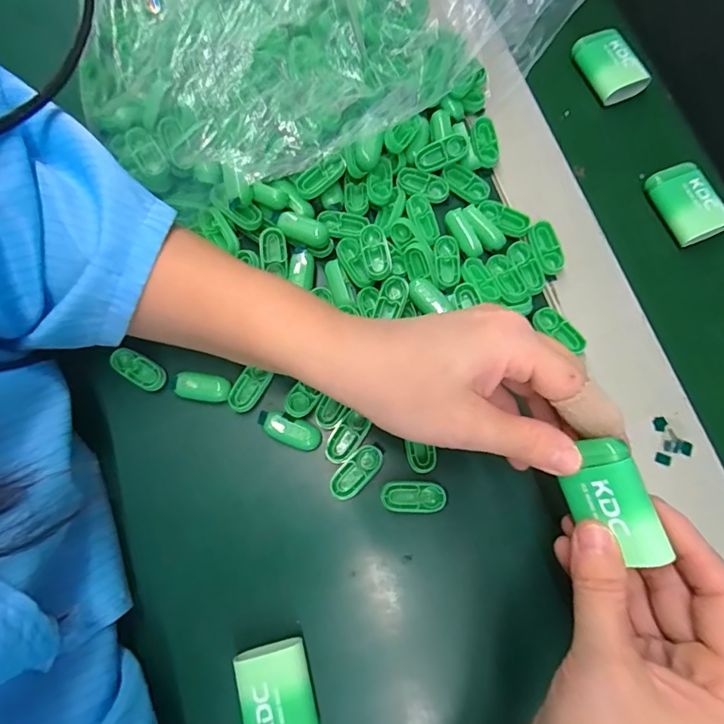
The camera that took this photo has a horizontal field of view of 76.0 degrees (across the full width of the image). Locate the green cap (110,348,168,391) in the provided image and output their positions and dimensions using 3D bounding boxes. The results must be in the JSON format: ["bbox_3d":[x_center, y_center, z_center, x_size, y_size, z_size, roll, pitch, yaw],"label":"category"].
[{"bbox_3d":[-0.130,0.004,0.271,0.033,0.011,0.016,27,77,7],"label":"green cap"}]

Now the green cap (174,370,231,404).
[{"bbox_3d":[-0.091,0.015,0.266,0.030,0.006,0.018,6,75,1],"label":"green cap"}]

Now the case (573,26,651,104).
[{"bbox_3d":[0.174,-0.209,0.327,0.035,0.017,0.049,-26,77,-7],"label":"case"}]

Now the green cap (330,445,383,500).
[{"bbox_3d":[-0.003,0.061,0.255,0.016,0.005,0.034,43,79,10],"label":"green cap"}]

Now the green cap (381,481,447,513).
[{"bbox_3d":[0.028,0.073,0.250,0.034,0.004,0.016,2,75,0],"label":"green cap"}]

